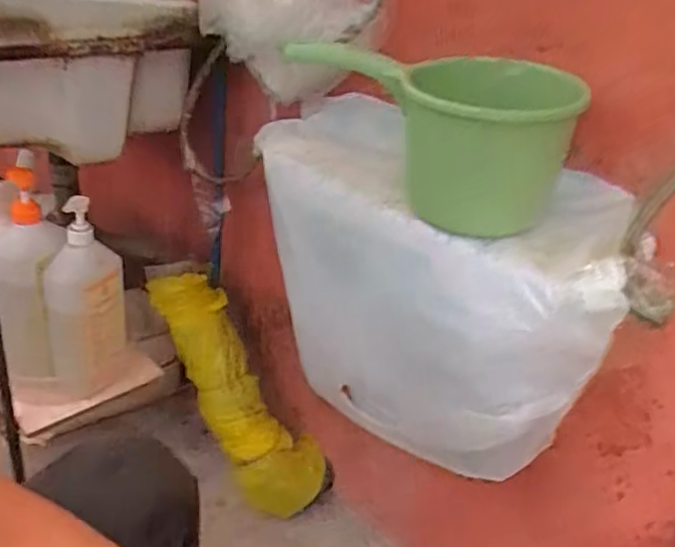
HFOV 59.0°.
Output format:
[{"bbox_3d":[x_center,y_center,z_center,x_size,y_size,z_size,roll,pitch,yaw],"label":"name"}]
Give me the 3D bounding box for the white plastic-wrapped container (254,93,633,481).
[{"bbox_3d":[0.079,0.025,0.634,0.381,0.309,0.135,30,37,34],"label":"white plastic-wrapped container"}]

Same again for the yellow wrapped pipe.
[{"bbox_3d":[-0.152,0.181,0.901,0.106,0.397,0.094,-21,9,42],"label":"yellow wrapped pipe"}]

